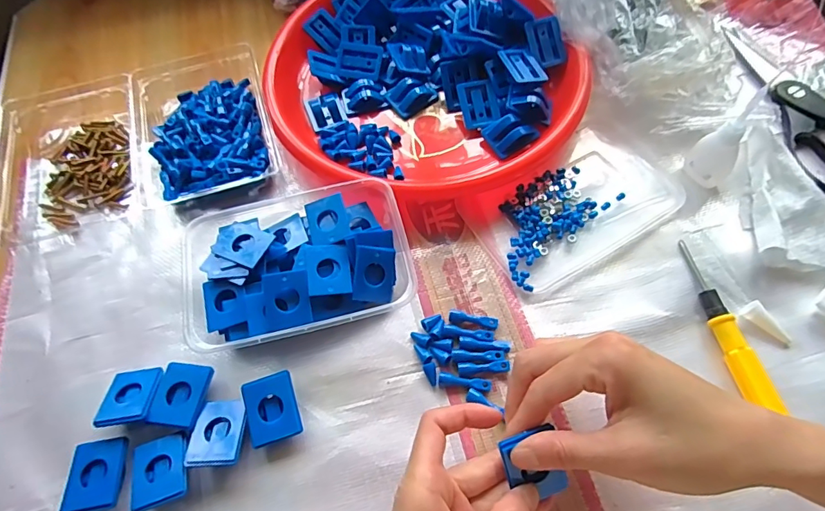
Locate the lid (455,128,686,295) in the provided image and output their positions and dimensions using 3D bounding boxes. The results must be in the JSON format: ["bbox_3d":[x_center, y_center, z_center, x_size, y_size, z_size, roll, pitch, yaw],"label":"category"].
[{"bbox_3d":[0.134,-0.045,0.392,0.162,0.016,0.102,-26,64,-10],"label":"lid"}]

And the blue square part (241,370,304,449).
[{"bbox_3d":[-0.097,0.107,0.328,0.034,0.018,0.045,-18,63,-6],"label":"blue square part"}]

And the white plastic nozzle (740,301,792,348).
[{"bbox_3d":[0.256,0.049,0.337,0.013,0.011,0.037,-37,66,-15],"label":"white plastic nozzle"}]

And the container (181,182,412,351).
[{"bbox_3d":[-0.088,0.009,0.367,0.169,0.038,0.120,-15,63,-5],"label":"container"}]

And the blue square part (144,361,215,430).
[{"bbox_3d":[-0.163,0.098,0.331,0.035,0.005,0.044,7,58,-1],"label":"blue square part"}]

